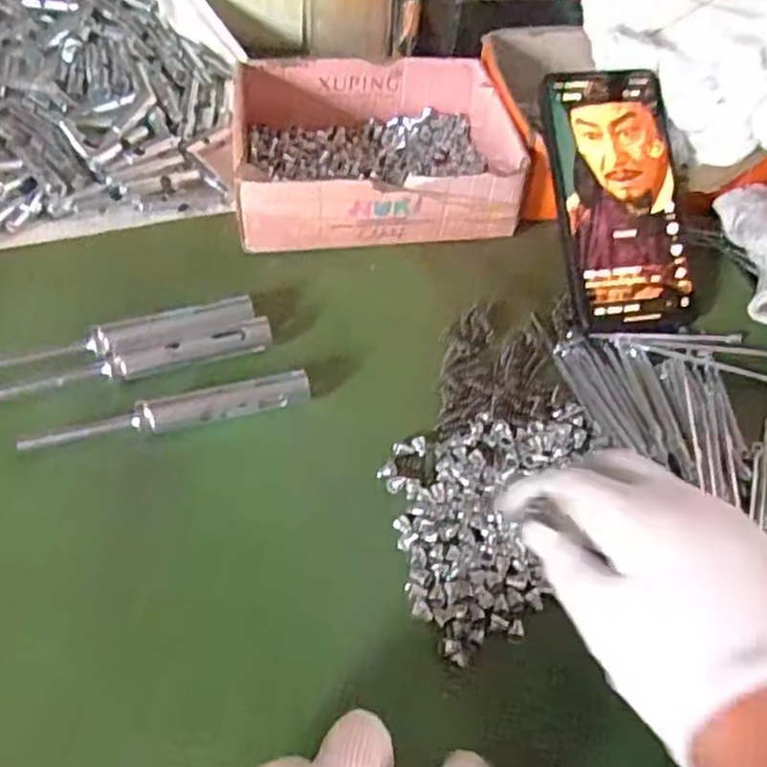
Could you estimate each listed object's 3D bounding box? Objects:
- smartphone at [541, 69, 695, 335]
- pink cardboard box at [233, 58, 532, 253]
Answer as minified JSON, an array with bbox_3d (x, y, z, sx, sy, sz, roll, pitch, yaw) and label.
[{"bbox_3d":[0.143,-0.111,0.432,0.076,0.008,0.161,-6,84,-9],"label":"smartphone"},{"bbox_3d":[-0.008,-0.159,0.471,0.168,0.049,0.140,-4,55,-8],"label":"pink cardboard box"}]

